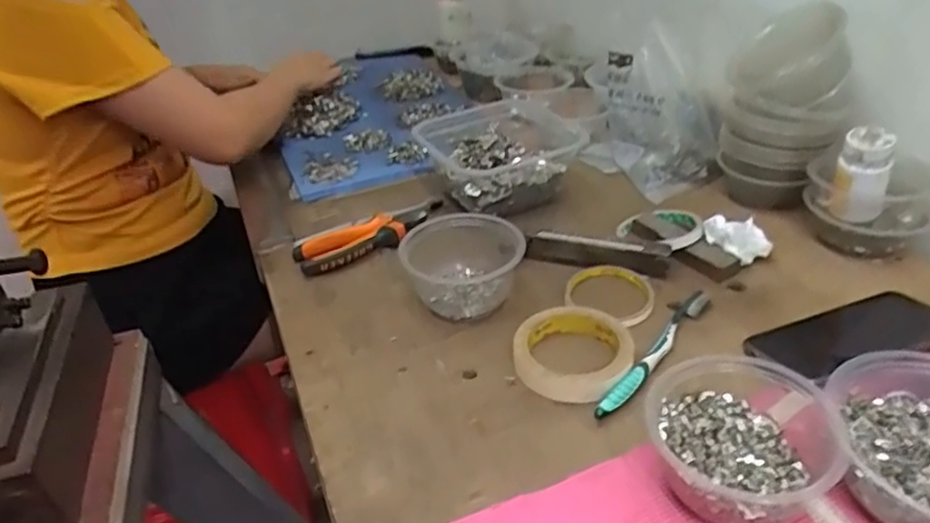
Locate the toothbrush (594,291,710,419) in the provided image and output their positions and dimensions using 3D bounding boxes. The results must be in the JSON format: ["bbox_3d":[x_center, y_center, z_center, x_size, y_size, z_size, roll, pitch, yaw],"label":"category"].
[{"bbox_3d":[0.161,0.075,0.554,0.016,0.013,0.177,21,42,34],"label":"toothbrush"}]

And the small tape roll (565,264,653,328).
[{"bbox_3d":[0.143,0.029,0.632,0.083,0.012,0.078,-4,34,3],"label":"small tape roll"}]

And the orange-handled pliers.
[{"bbox_3d":[-0.098,-0.032,0.730,0.179,0.028,0.062,-21,37,-22],"label":"orange-handled pliers"}]

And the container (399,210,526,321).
[{"bbox_3d":[-0.002,0.002,0.638,0.115,0.061,0.096,-8,34,-4],"label":"container"}]

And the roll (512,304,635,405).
[{"bbox_3d":[0.092,0.074,0.557,0.095,0.017,0.099,-4,34,3],"label":"roll"}]

